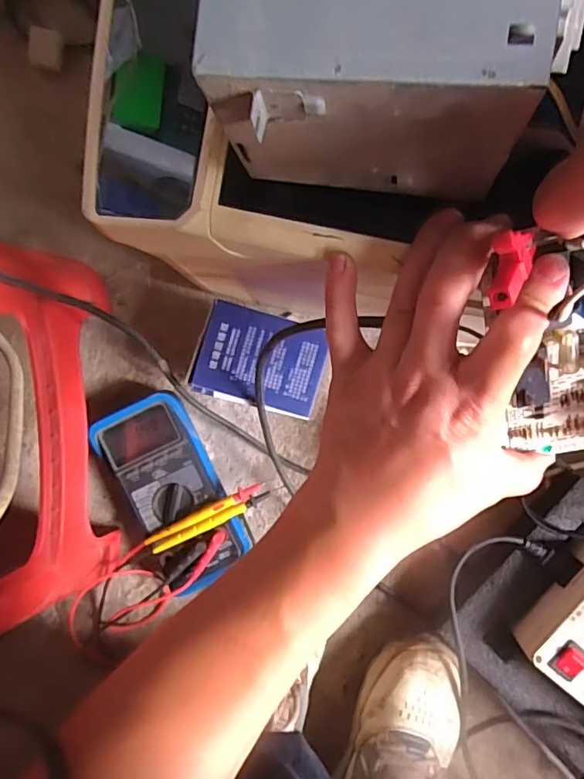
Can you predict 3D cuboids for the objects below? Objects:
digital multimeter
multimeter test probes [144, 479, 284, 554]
[{"bbox_3d":[-0.121,0.102,0.528,0.105,0.051,0.190,-27,91,0],"label":"digital multimeter"},{"bbox_3d":[-0.079,0.125,0.505,0.131,0.013,0.022,-28,91,0],"label":"multimeter test probes"}]

